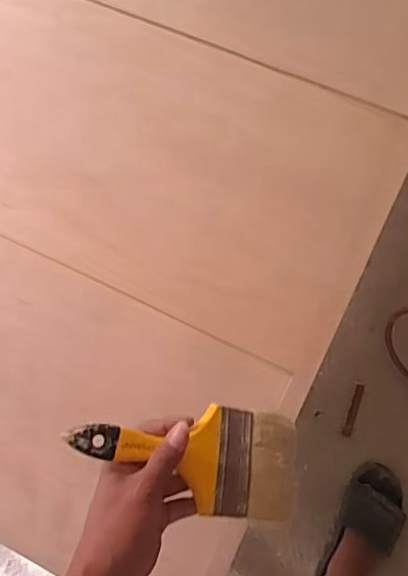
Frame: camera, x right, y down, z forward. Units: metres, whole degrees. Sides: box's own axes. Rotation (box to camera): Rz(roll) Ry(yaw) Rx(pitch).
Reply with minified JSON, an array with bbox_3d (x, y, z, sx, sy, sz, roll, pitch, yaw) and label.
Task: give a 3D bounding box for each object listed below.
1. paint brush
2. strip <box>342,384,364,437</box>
[{"bbox_3d":[-0.012,0.153,0.503,0.219,0.013,0.094,13,73,-22],"label":"paint brush"},{"bbox_3d":[0.319,0.261,1.186,0.021,0.007,0.113,17,90,10],"label":"strip"}]

